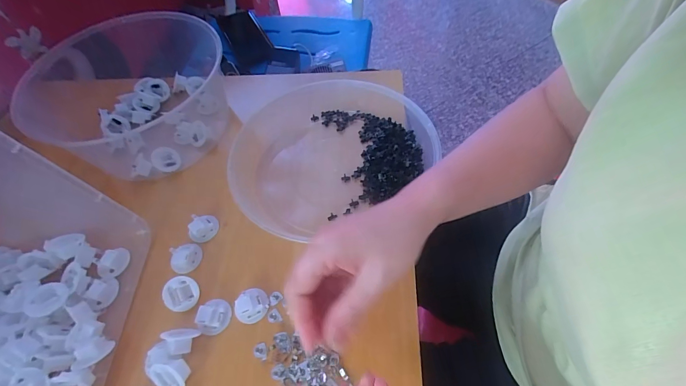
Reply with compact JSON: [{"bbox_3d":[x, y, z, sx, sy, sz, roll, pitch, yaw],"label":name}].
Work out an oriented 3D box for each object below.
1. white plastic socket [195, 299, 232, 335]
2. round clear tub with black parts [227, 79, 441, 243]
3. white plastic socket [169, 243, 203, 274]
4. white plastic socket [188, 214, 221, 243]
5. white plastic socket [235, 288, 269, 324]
[{"bbox_3d":[-0.123,0.117,0.321,0.028,0.015,0.032,17,60,14],"label":"white plastic socket"},{"bbox_3d":[-0.029,-0.055,0.403,0.219,0.057,0.202,-2,58,3],"label":"round clear tub with black parts"},{"bbox_3d":[-0.167,0.068,0.358,0.028,0.019,0.029,-12,58,-4],"label":"white plastic socket"},{"bbox_3d":[-0.156,0.037,0.376,0.028,0.016,0.030,-9,57,-2],"label":"white plastic socket"},{"bbox_3d":[-0.087,0.108,0.322,0.027,0.015,0.032,30,64,21],"label":"white plastic socket"}]

